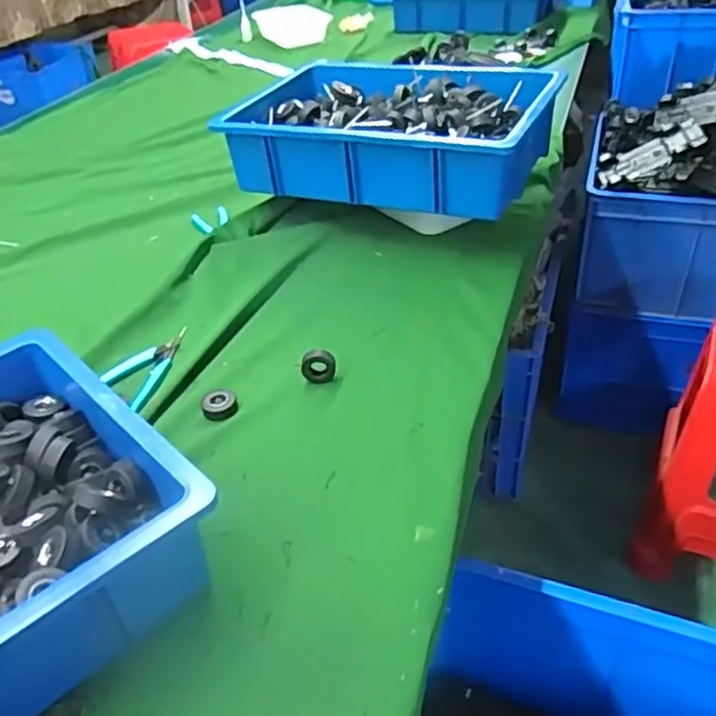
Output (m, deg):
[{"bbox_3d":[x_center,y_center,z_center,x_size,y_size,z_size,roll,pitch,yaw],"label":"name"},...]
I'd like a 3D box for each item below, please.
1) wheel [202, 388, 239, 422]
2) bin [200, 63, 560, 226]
[{"bbox_3d":[-0.145,0.049,0.713,0.035,0.017,0.033,-3,38,2],"label":"wheel"},{"bbox_3d":[0.047,-0.334,0.993,0.439,0.105,0.277,12,41,20],"label":"bin"}]

